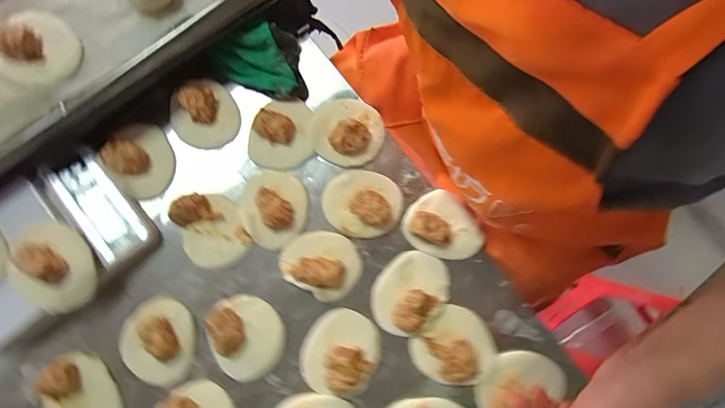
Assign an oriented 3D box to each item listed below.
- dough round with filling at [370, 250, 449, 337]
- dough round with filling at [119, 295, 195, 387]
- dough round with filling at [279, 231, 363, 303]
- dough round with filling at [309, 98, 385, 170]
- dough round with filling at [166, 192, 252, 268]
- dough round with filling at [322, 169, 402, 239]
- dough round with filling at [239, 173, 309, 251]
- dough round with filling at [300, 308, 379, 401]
[{"bbox_3d":[0.056,0.103,0.461,0.076,0.023,0.100,43,83,6],"label":"dough round with filling"},{"bbox_3d":[-0.241,0.161,0.458,0.076,0.024,0.099,-9,81,-2],"label":"dough round with filling"},{"bbox_3d":[-0.050,0.069,0.470,0.095,0.026,0.075,29,82,5],"label":"dough round with filling"},{"bbox_3d":[-0.019,-0.096,0.498,0.090,0.036,0.086,0,81,0],"label":"dough round with filling"},{"bbox_3d":[-0.186,0.031,0.472,0.070,0.029,0.091,-28,82,-4],"label":"dough round with filling"},{"bbox_3d":[-0.002,-0.004,0.481,0.096,0.029,0.084,27,82,4],"label":"dough round with filling"},{"bbox_3d":[-0.111,0.002,0.482,0.083,0.024,0.090,0,81,0],"label":"dough round with filling"},{"bbox_3d":[-0.027,0.173,0.453,0.085,0.024,0.094,27,82,4],"label":"dough round with filling"}]

